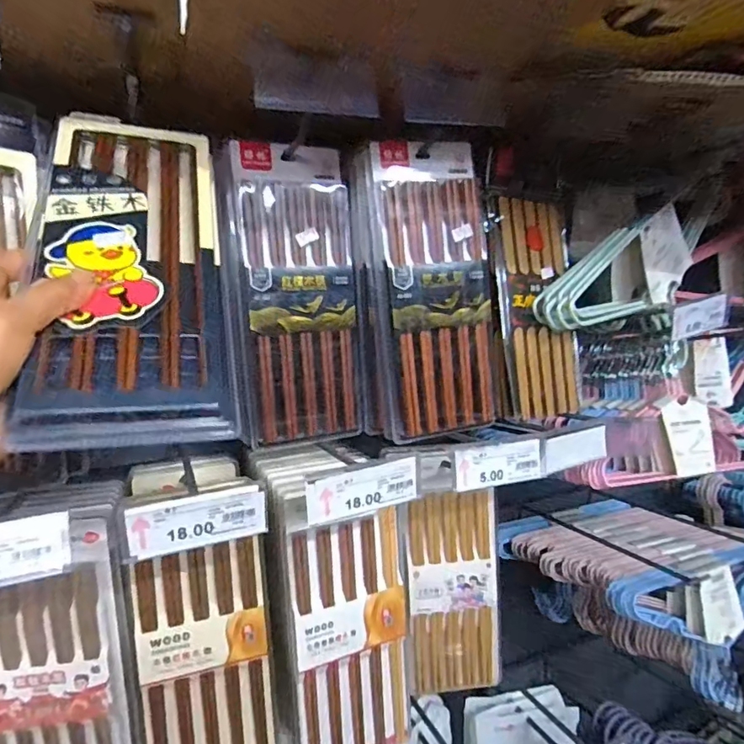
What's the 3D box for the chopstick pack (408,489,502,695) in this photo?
[{"bbox_3d":[0.096,0.255,0.585,0.105,0.236,0.019,-4,4,-3],"label":"chopstick pack"}]

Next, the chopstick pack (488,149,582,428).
[{"bbox_3d":[0.203,-0.101,0.600,0.132,0.301,0.025,-4,0,-35],"label":"chopstick pack"}]

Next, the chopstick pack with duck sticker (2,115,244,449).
[{"bbox_3d":[-0.155,-0.076,0.331,0.108,0.260,0.023,-5,-30,-18],"label":"chopstick pack with duck sticker"}]

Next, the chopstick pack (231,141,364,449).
[{"bbox_3d":[-0.071,-0.074,0.504,0.124,0.289,0.017,-8,7,-26],"label":"chopstick pack"}]

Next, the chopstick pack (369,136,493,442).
[{"bbox_3d":[0.068,-0.081,0.518,0.117,0.292,0.027,-7,7,-16],"label":"chopstick pack"}]

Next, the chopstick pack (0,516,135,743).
[{"bbox_3d":[-0.272,0.272,0.430,0.114,0.275,0.022,-4,4,-10],"label":"chopstick pack"}]

